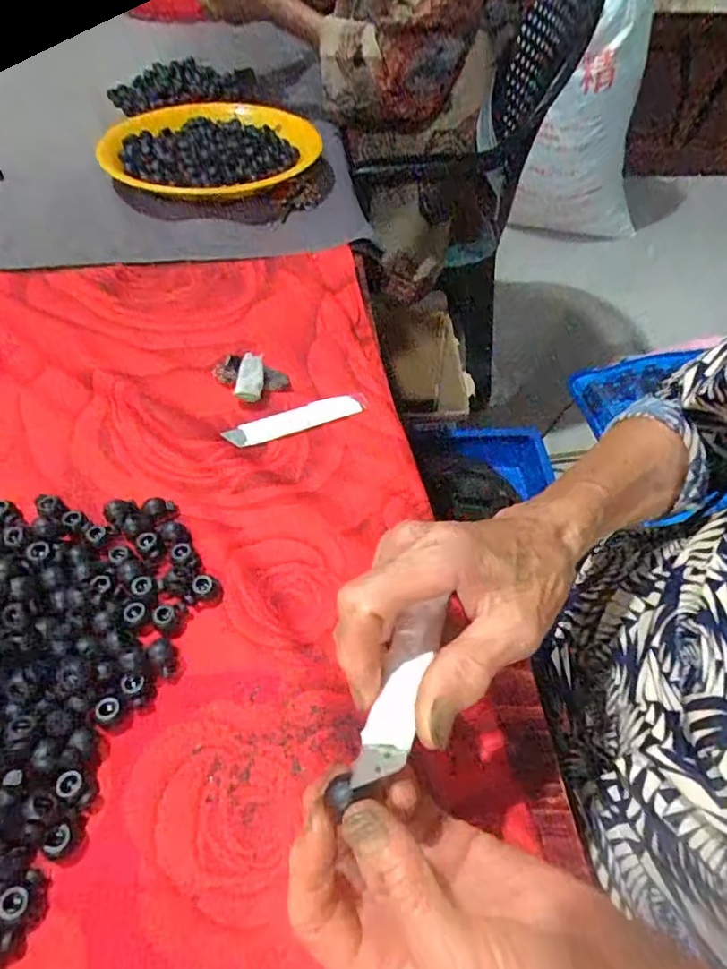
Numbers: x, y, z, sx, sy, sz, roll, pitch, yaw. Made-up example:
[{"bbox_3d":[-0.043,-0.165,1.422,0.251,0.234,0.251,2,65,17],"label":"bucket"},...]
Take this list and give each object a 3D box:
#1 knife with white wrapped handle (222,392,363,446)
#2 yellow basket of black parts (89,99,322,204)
[{"bbox_3d":[-0.049,-0.049,0.422,0.107,0.006,0.019,-20,56,-18],"label":"knife with white wrapped handle"},{"bbox_3d":[-0.182,-0.385,0.664,0.229,0.053,0.237,6,52,2],"label":"yellow basket of black parts"}]

